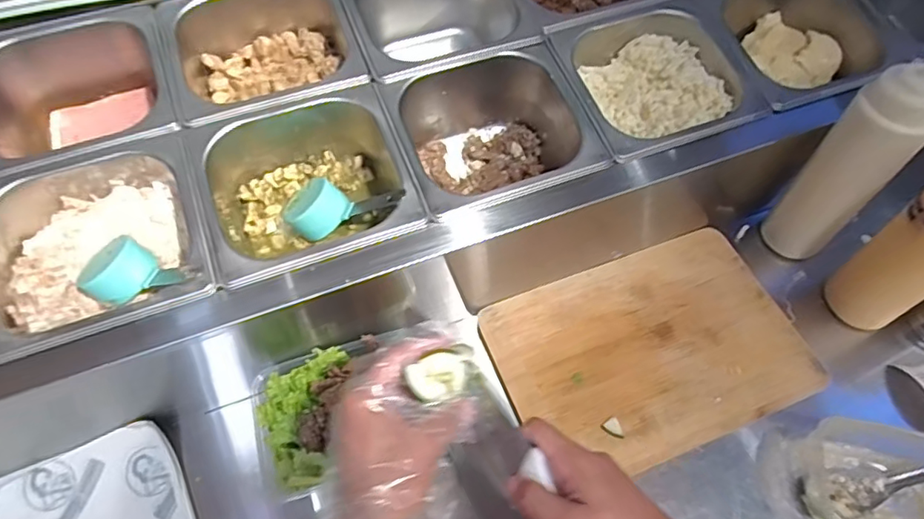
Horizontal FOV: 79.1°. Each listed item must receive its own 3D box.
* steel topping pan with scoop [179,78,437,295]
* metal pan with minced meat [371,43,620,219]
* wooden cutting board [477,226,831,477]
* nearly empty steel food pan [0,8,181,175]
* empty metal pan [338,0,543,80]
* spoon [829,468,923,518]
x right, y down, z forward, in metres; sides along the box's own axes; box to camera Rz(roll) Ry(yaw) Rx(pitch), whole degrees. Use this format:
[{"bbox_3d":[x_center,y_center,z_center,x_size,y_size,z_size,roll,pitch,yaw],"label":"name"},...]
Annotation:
[{"bbox_3d":[-0.137,-0.058,0.510,0.173,0.089,0.162,-20,61,-12],"label":"steel topping pan with scoop"},{"bbox_3d":[0.023,-0.119,0.556,0.172,0.107,0.174,-19,61,-11],"label":"metal pan with minced meat"},{"bbox_3d":[0.186,0.086,0.559,0.291,0.011,0.198,-19,61,-11],"label":"wooden cutting board"},{"bbox_3d":[-0.361,-0.141,0.534,0.178,0.090,0.171,-19,61,-11],"label":"nearly empty steel food pan"},{"bbox_3d":[-0.029,-0.243,0.608,0.184,0.108,0.171,-16,60,-9],"label":"empty metal pan"},{"bbox_3d":[0.404,0.180,0.478,0.172,0.025,0.028,-24,60,11],"label":"spoon"}]

